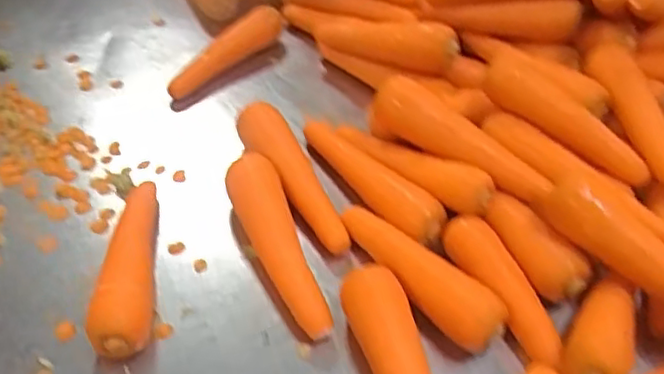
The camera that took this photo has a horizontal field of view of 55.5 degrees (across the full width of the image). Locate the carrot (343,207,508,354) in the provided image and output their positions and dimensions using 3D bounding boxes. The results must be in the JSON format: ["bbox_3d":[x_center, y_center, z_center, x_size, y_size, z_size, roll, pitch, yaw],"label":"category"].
[{"bbox_3d":[0.070,0.066,0.536,0.038,0.052,0.174,-34,58,-29],"label":"carrot"}]

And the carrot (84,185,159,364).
[{"bbox_3d":[-0.169,0.062,0.536,0.043,0.047,0.178,-1,48,-5],"label":"carrot"}]

